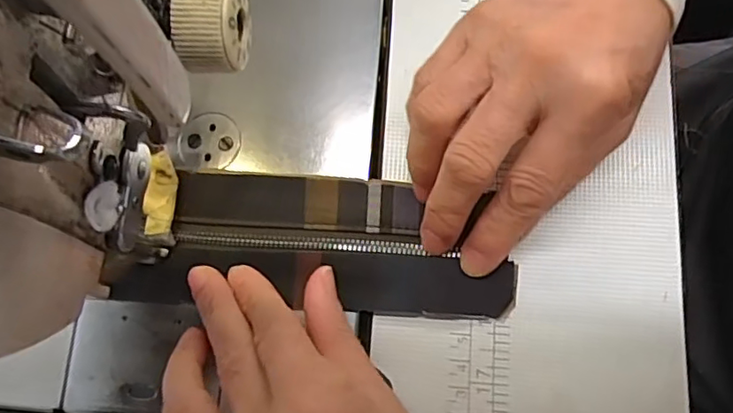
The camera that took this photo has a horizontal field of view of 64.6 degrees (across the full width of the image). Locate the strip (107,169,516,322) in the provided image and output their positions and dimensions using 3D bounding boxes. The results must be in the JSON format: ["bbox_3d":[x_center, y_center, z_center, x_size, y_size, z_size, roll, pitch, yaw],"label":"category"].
[{"bbox_3d":[-0.021,0.014,0.235,0.156,0.007,0.053,3,78,4],"label":"strip"}]

